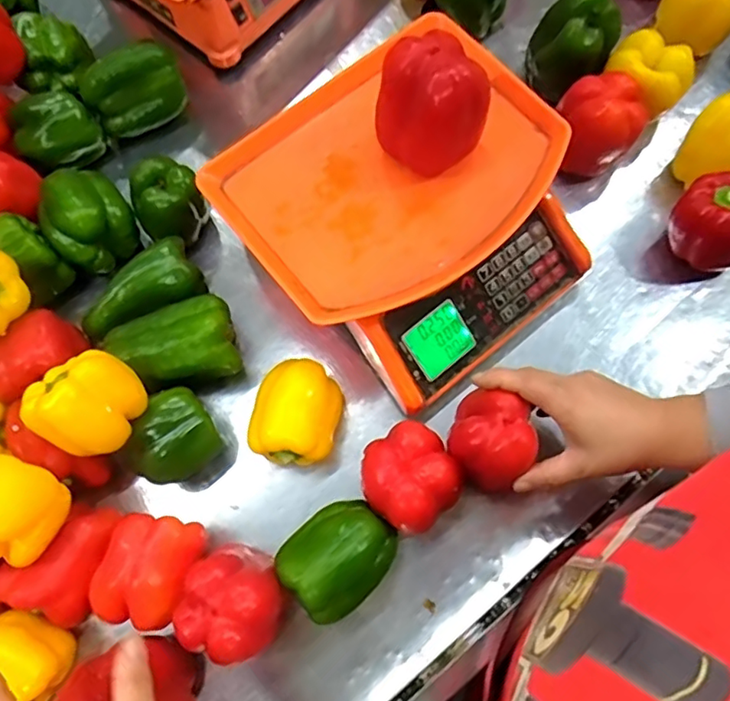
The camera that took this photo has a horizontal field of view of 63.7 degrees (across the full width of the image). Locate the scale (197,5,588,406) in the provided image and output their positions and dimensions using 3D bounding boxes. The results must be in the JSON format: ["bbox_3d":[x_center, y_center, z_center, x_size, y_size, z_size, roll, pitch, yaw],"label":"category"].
[{"bbox_3d":[0.044,-0.122,0.550,0.282,0.116,0.274,-39,76,-10],"label":"scale"}]

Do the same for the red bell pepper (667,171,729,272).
[{"bbox_3d":[0.343,-0.122,0.575,0.076,0.084,0.085,-37,75,-9],"label":"red bell pepper"}]

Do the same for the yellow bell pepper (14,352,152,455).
[{"bbox_3d":[-0.233,0.042,0.486,0.085,0.070,0.080,0,73,1],"label":"yellow bell pepper"}]

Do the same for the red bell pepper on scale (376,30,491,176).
[{"bbox_3d":[0.054,-0.196,0.477,0.087,0.101,0.075,7,73,3],"label":"red bell pepper on scale"}]

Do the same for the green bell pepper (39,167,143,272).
[{"bbox_3d":[-0.282,-0.134,0.597,0.079,0.069,0.089,-41,76,-11],"label":"green bell pepper"}]

